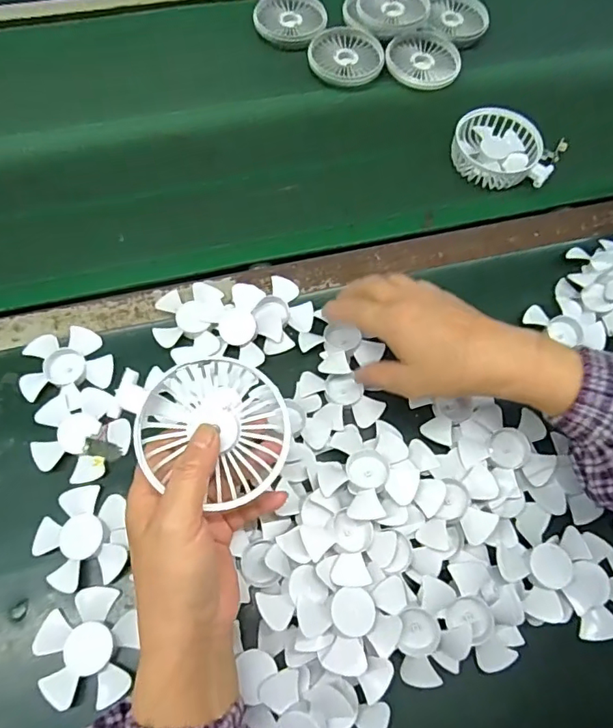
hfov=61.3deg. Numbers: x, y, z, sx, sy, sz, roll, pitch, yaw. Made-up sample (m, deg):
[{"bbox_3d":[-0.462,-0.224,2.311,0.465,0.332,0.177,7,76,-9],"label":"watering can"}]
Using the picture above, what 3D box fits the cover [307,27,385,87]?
[{"bbox_3d":[0.048,-0.375,0.631,0.089,0.014,0.089,10,65,2],"label":"cover"}]

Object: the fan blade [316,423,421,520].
[{"bbox_3d":[0.049,0.080,0.398,0.068,0.025,0.076,23,66,8],"label":"fan blade"}]

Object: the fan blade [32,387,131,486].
[{"bbox_3d":[-0.180,0.056,0.409,0.069,0.010,0.070,1,65,-2],"label":"fan blade"}]

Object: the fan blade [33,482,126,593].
[{"bbox_3d":[-0.166,0.126,0.380,0.063,0.007,0.069,-8,66,-6],"label":"fan blade"}]

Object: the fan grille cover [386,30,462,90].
[{"bbox_3d":[0.141,-0.368,0.627,0.089,0.013,0.090,24,66,9],"label":"fan grille cover"}]

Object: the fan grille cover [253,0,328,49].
[{"bbox_3d":[-0.020,-0.433,0.649,0.089,0.018,0.089,1,65,-2],"label":"fan grille cover"}]

